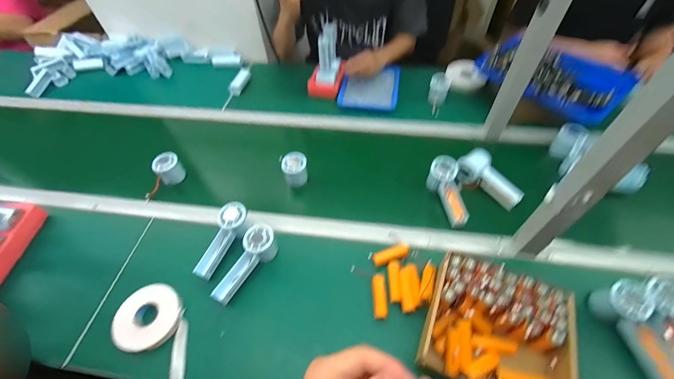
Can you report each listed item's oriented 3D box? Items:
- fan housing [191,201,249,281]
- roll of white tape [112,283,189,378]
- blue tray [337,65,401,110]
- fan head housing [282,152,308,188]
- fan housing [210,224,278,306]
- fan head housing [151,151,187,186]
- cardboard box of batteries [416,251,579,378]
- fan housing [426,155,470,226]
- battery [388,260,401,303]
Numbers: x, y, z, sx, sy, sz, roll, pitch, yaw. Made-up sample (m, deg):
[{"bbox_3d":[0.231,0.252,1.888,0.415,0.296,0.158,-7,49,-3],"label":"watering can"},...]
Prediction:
[{"bbox_3d":[-0.237,0.103,0.597,0.058,0.060,0.154,19,56,16],"label":"fan housing"},{"bbox_3d":[-0.310,0.243,0.518,0.173,0.026,0.110,22,57,18],"label":"roll of white tape"},{"bbox_3d":[0.103,-0.327,0.929,0.177,0.034,0.188,7,54,8],"label":"blue tray"},{"bbox_3d":[-0.099,-0.049,0.704,0.058,0.048,0.073,-15,54,-8],"label":"fan head housing"},{"bbox_3d":[-0.169,0.143,0.559,0.052,0.052,0.156,18,56,15],"label":"fan housing"},{"bbox_3d":[-0.418,-0.051,0.729,0.061,0.067,0.059,-36,60,-22],"label":"fan head housing"},{"bbox_3d":[0.243,0.224,0.468,0.206,0.079,0.192,18,56,15],"label":"cardboard box of batteries"},{"bbox_3d":[0.245,0.006,0.654,0.060,0.065,0.158,-1,53,2],"label":"fan housing"},{"bbox_3d":[0.108,0.169,0.544,0.020,0.021,0.076,2,53,4],"label":"battery"}]

